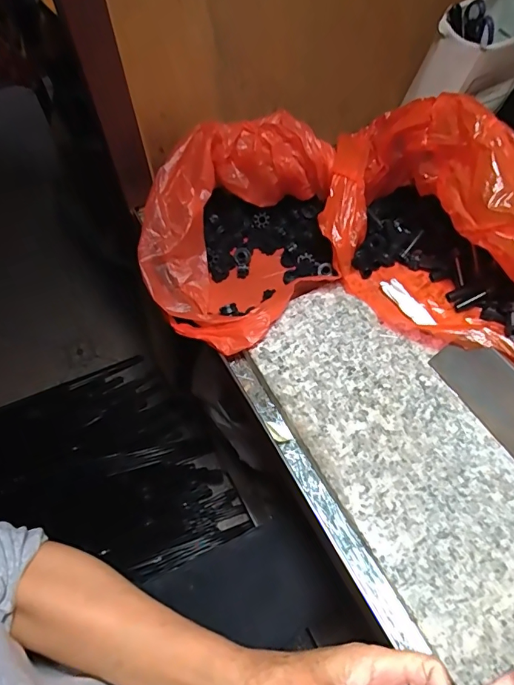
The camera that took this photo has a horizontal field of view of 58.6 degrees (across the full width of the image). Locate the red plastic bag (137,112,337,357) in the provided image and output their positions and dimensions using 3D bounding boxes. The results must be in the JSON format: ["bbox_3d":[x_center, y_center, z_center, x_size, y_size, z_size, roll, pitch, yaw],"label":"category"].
[{"bbox_3d":[-0.020,-0.104,0.466,0.187,0.138,0.209,16,58,14],"label":"red plastic bag"}]

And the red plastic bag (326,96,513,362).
[{"bbox_3d":[0.204,-0.098,0.410,0.311,0.149,0.175,29,62,21],"label":"red plastic bag"}]

